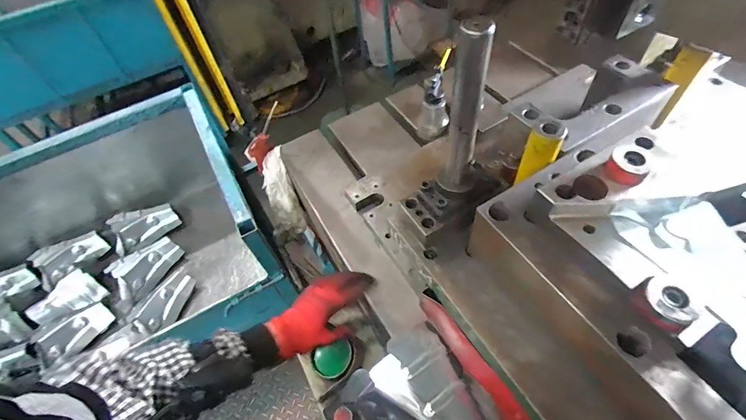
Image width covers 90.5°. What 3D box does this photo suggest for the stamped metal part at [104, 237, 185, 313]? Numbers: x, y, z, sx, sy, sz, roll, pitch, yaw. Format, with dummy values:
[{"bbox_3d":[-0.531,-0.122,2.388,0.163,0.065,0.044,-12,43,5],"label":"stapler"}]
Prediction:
[{"bbox_3d":[-0.729,0.185,1.162,0.238,0.134,0.032,-52,22,-24],"label":"stamped metal part"}]

